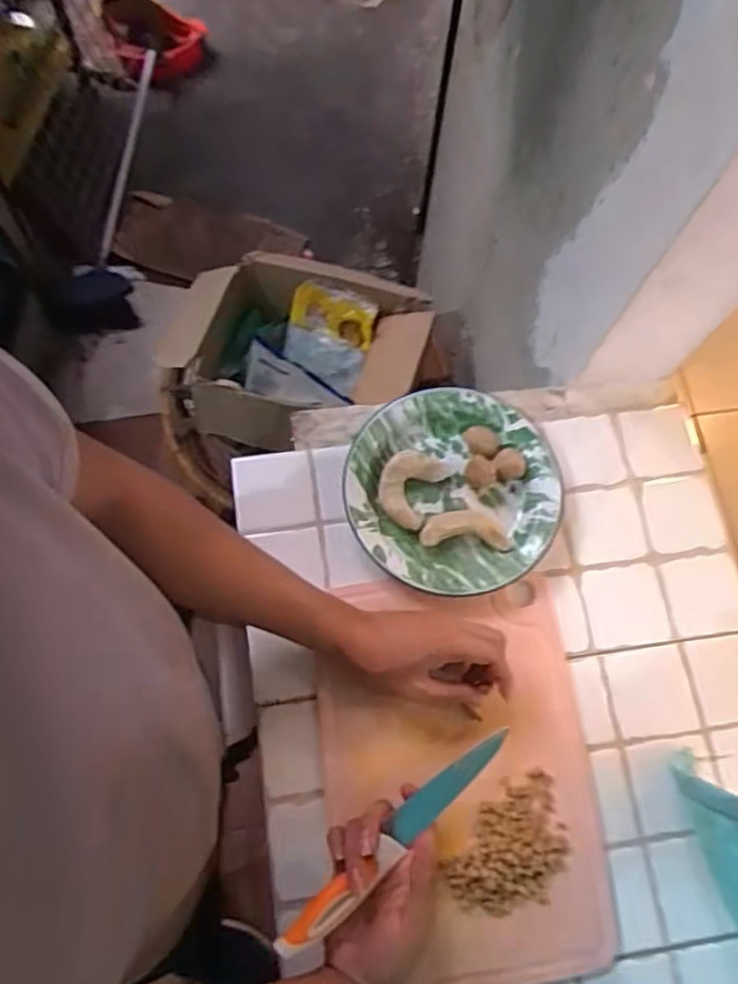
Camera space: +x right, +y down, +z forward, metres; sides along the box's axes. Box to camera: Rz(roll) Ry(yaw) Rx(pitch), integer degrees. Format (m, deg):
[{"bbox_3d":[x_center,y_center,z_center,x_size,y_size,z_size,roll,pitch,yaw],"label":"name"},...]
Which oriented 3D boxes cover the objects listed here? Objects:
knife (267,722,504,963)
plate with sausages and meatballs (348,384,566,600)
[{"bbox_3d":[0.026,0.279,0.545,0.243,0.015,0.028,-35,77,-23],"label":"knife"},{"bbox_3d":[0.086,-0.001,0.673,0.209,0.032,0.203,0,73,-1],"label":"plate with sausages and meatballs"}]

